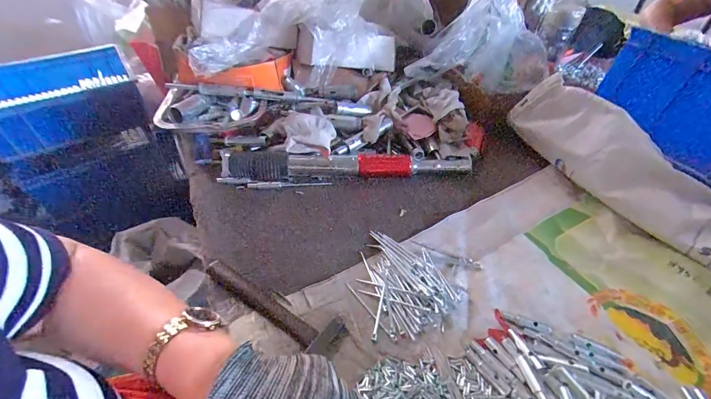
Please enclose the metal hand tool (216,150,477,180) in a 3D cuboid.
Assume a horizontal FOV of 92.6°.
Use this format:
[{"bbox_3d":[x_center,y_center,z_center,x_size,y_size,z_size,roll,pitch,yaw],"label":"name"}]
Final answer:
[{"bbox_3d":[-0.008,-0.057,0.556,0.403,0.039,0.047,-3,45,-4],"label":"metal hand tool"}]

